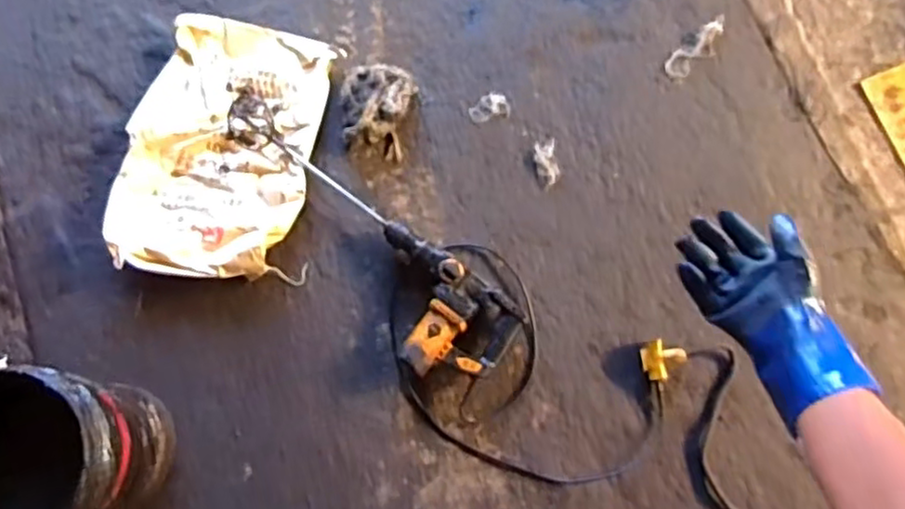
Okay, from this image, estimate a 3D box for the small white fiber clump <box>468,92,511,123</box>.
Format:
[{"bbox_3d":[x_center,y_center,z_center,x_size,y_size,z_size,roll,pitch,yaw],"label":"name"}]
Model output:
[{"bbox_3d":[0.087,-0.351,1.617,0.093,0.014,0.067,-12,76,-4],"label":"small white fiber clump"}]

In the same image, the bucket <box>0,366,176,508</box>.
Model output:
[{"bbox_3d":[-0.743,0.376,1.266,0.304,0.355,0.286,0,76,-1],"label":"bucket"}]

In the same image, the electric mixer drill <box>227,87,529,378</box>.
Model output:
[{"bbox_3d":[-0.235,-0.048,1.529,0.880,0.096,0.278,39,78,8],"label":"electric mixer drill"}]

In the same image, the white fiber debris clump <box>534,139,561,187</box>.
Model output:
[{"bbox_3d":[0.220,-0.215,1.580,0.052,0.026,0.104,-10,76,-3],"label":"white fiber debris clump"}]

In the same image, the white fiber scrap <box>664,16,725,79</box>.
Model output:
[{"bbox_3d":[0.592,-0.506,1.643,0.189,0.025,0.081,-36,79,-9],"label":"white fiber scrap"}]

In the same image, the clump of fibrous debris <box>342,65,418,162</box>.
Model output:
[{"bbox_3d":[-0.182,-0.346,1.590,0.172,0.064,0.219,13,76,2],"label":"clump of fibrous debris"}]

